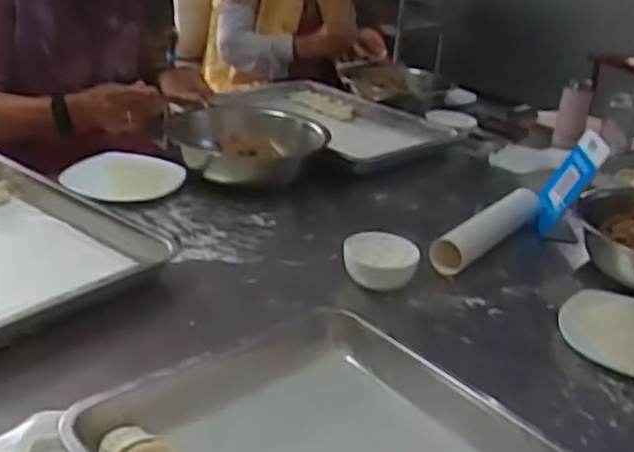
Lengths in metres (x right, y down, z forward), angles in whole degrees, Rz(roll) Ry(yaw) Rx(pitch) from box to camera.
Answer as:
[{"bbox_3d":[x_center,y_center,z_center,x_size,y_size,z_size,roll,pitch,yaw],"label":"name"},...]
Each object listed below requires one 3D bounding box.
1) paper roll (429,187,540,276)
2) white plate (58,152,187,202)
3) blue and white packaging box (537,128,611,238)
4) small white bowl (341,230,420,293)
[{"bbox_3d":[0.262,-0.003,1.052,0.056,0.058,0.286,22,29,31],"label":"paper roll"},{"bbox_3d":[-0.311,-0.079,1.117,0.172,0.016,0.172,6,25,1],"label":"white plate"},{"bbox_3d":[0.396,-0.070,1.112,0.011,0.162,0.099,28,24,-14],"label":"blue and white packaging box"},{"bbox_3d":[0.082,0.046,0.916,0.097,0.046,0.077,8,25,6],"label":"small white bowl"}]

